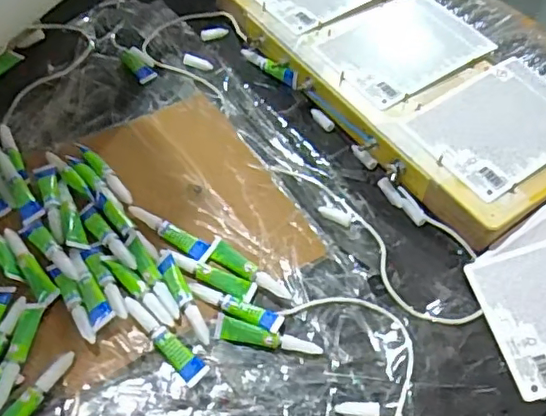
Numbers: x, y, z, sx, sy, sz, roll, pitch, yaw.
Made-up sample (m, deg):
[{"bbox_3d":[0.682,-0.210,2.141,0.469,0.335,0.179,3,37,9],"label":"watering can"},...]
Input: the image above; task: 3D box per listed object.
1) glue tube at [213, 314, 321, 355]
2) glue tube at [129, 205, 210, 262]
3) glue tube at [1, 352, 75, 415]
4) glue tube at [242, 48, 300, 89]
[{"bbox_3d":[-0.004,0.100,0.450,0.082,0.015,0.015,12,55,5],"label":"glue tube"},{"bbox_3d":[-0.090,0.020,0.496,0.076,0.010,0.019,27,58,15],"label":"glue tube"},{"bbox_3d":[-0.173,0.135,0.411,0.017,0.011,0.082,29,58,15],"label":"glue tube"},{"bbox_3d":[-0.003,-0.157,0.636,0.086,0.022,0.011,40,62,22],"label":"glue tube"}]

